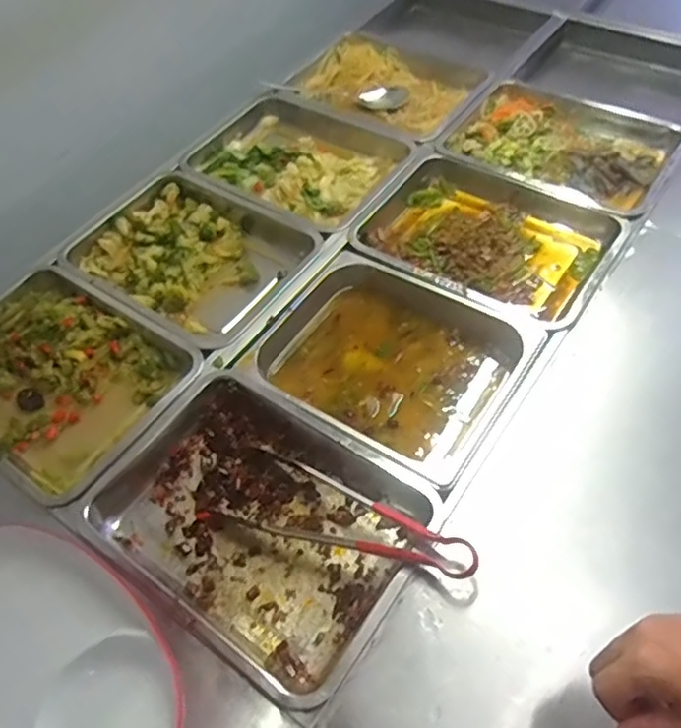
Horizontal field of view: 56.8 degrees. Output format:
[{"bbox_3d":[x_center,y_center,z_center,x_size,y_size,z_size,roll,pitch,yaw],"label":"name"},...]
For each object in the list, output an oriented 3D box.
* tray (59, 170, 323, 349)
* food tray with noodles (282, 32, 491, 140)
[{"bbox_3d":[-0.232,-0.159,0.978,0.332,0.067,0.261,29,60,22],"label":"tray"},{"bbox_3d":[0.073,-0.534,1.211,0.358,0.053,0.259,27,59,21],"label":"food tray with noodles"}]

